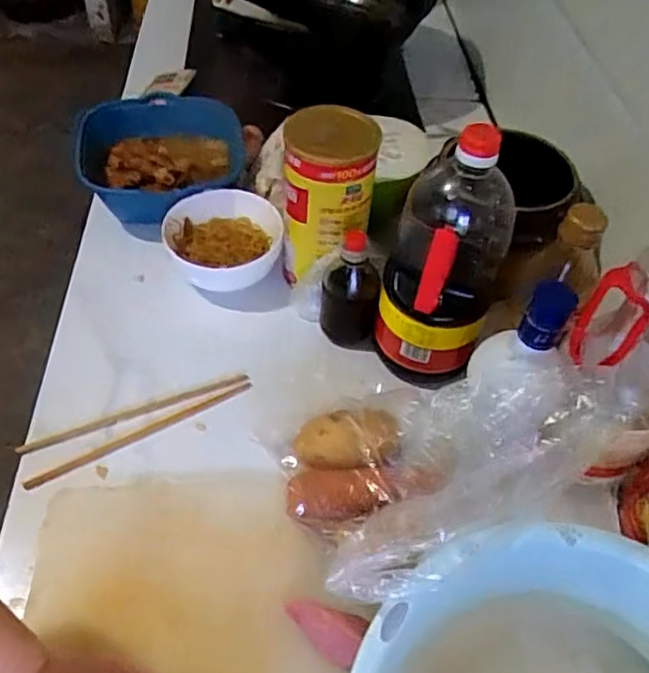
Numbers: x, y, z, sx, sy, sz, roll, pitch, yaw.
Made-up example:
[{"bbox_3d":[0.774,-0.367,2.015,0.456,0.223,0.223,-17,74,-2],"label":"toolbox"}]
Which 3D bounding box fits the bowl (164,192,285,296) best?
[{"bbox_3d":[-0.125,-0.117,0.773,0.143,0.056,0.128,1,51,-4],"label":"bowl"}]

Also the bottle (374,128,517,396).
[{"bbox_3d":[0.117,-0.070,0.623,0.109,0.271,0.091,17,51,9],"label":"bottle"}]

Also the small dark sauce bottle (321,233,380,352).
[{"bbox_3d":[0.028,-0.051,0.703,0.061,0.139,0.069,-3,51,-7],"label":"small dark sauce bottle"}]

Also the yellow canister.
[{"bbox_3d":[0.003,-0.156,0.720,0.100,0.179,0.096,11,51,5],"label":"yellow canister"}]

